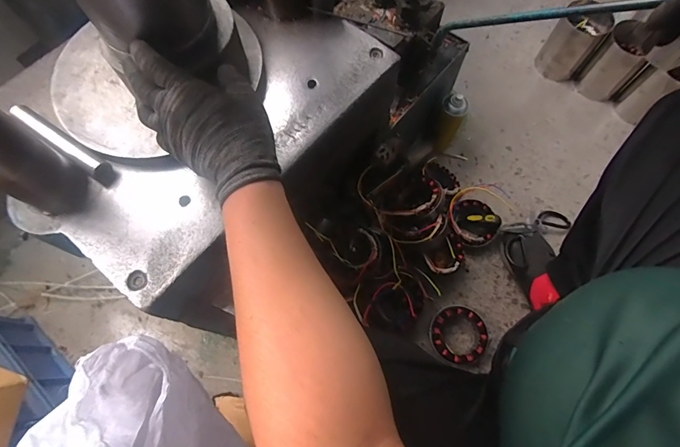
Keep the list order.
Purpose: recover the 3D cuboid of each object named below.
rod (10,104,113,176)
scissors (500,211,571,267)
[{"bbox_3d":[-0.339,-0.101,0.445,0.145,0.021,0.022,32,72,12],"label":"rod"},{"bbox_3d":[0.448,0.020,0.862,0.221,0.025,0.093,-31,66,-26],"label":"scissors"}]

